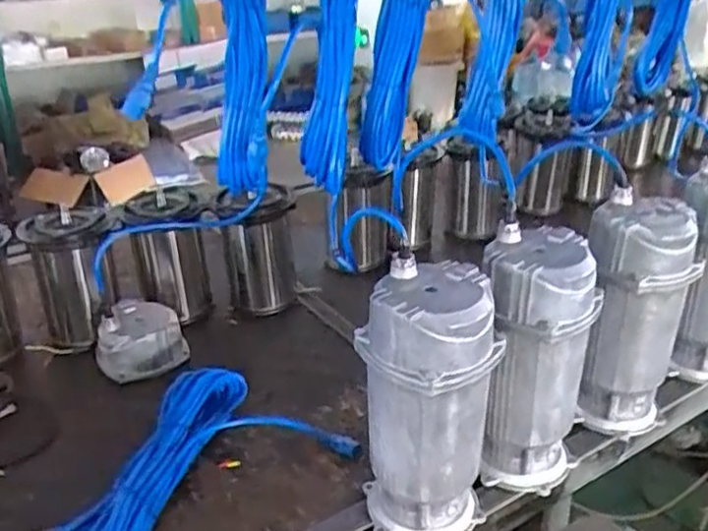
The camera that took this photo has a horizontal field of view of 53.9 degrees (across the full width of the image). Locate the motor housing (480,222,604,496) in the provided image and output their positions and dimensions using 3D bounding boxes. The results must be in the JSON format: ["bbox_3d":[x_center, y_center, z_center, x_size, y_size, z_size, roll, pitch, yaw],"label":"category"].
[{"bbox_3d":[0.206,0.115,0.820,0.125,0.294,0.116,4,27,10],"label":"motor housing"}]

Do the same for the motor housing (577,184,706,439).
[{"bbox_3d":[0.360,0.071,0.905,0.130,0.297,0.110,9,29,18],"label":"motor housing"}]

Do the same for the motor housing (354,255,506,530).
[{"bbox_3d":[0.077,0.158,0.747,0.140,0.302,0.121,4,27,10],"label":"motor housing"}]

